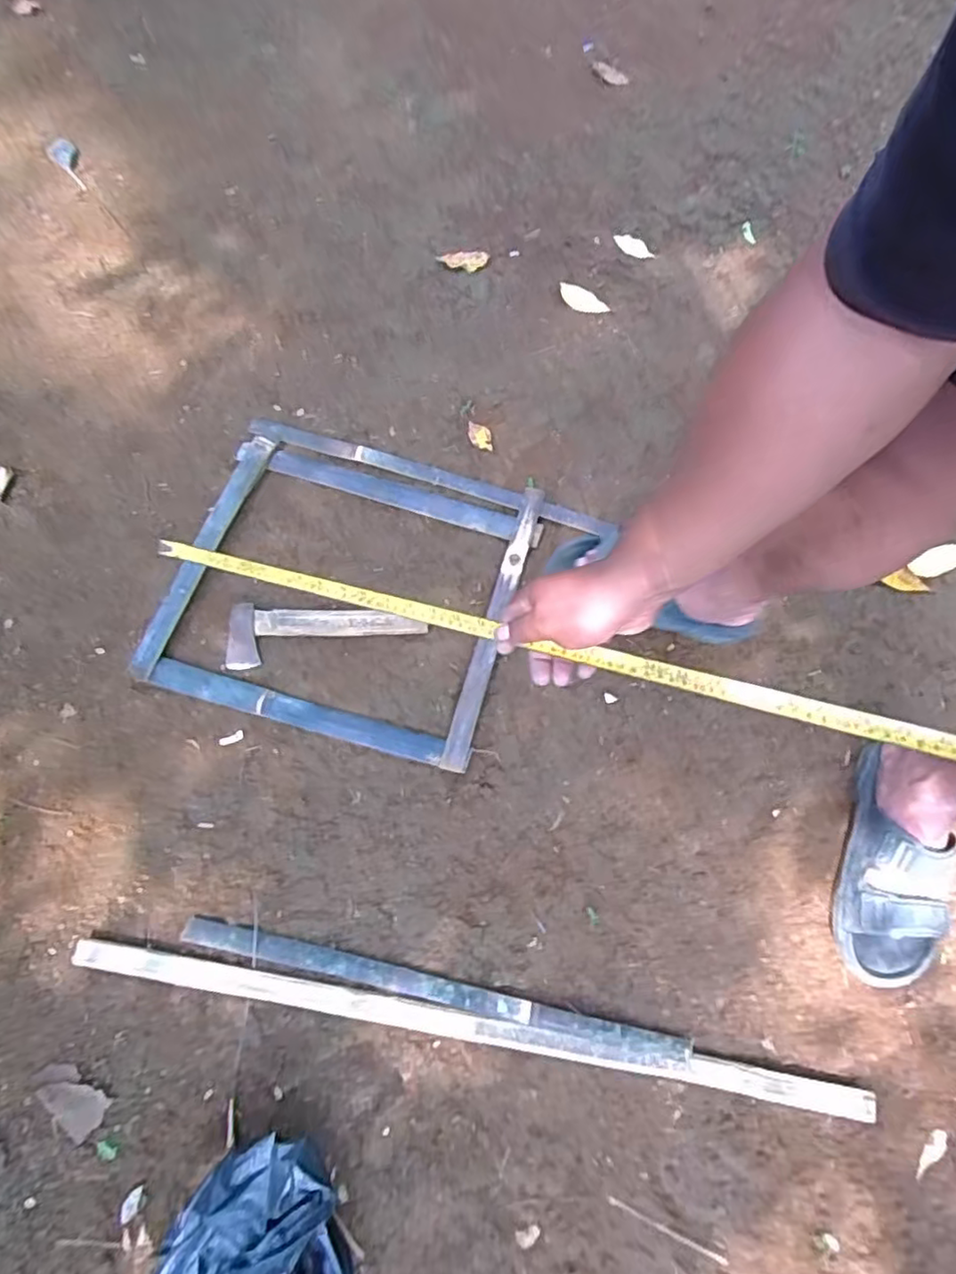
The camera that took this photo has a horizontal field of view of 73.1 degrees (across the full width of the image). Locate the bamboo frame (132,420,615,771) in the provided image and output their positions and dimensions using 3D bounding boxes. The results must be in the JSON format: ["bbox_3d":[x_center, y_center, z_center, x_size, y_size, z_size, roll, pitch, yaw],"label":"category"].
[{"bbox_3d":[-0.147,-0.076,0.904,0.532,0.026,0.436,16,72,5],"label":"bamboo frame"}]

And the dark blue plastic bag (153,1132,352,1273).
[{"bbox_3d":[-0.211,0.596,0.611,0.195,0.115,0.189,-22,73,-8],"label":"dark blue plastic bag"}]

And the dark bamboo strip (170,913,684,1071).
[{"bbox_3d":[-0.051,0.405,0.737,0.580,0.022,0.032,13,71,4],"label":"dark bamboo strip"}]

